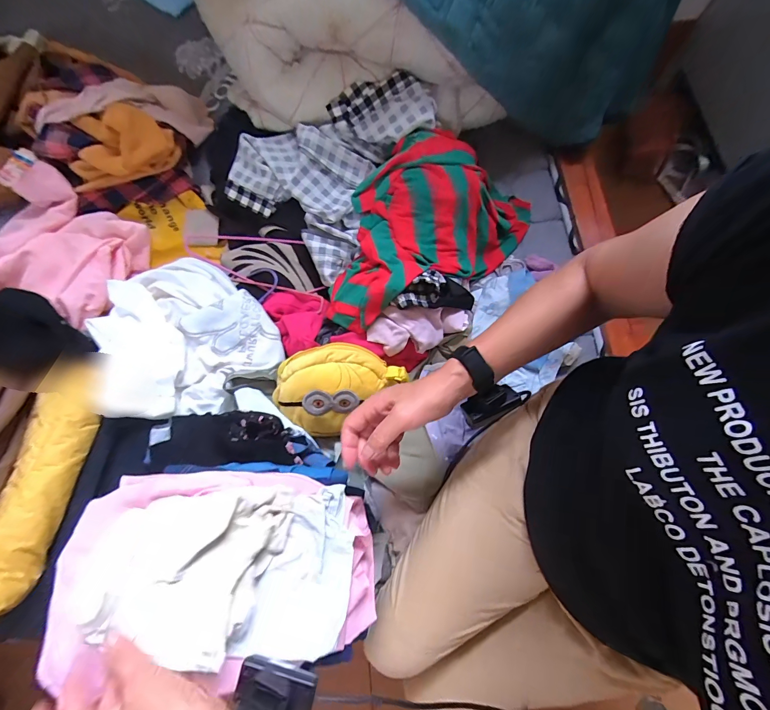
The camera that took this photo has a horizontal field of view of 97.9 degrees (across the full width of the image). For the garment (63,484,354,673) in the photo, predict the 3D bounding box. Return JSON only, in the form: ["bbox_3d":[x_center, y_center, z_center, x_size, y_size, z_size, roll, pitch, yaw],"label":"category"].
[{"bbox_3d":[-0.171,0.228,0.353,0.266,0.050,0.157,4,65,-12],"label":"garment"}]

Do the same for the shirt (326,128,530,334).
[{"bbox_3d":[0.066,-0.237,0.600,0.441,0.127,0.249,-30,77,-7],"label":"shirt"}]

